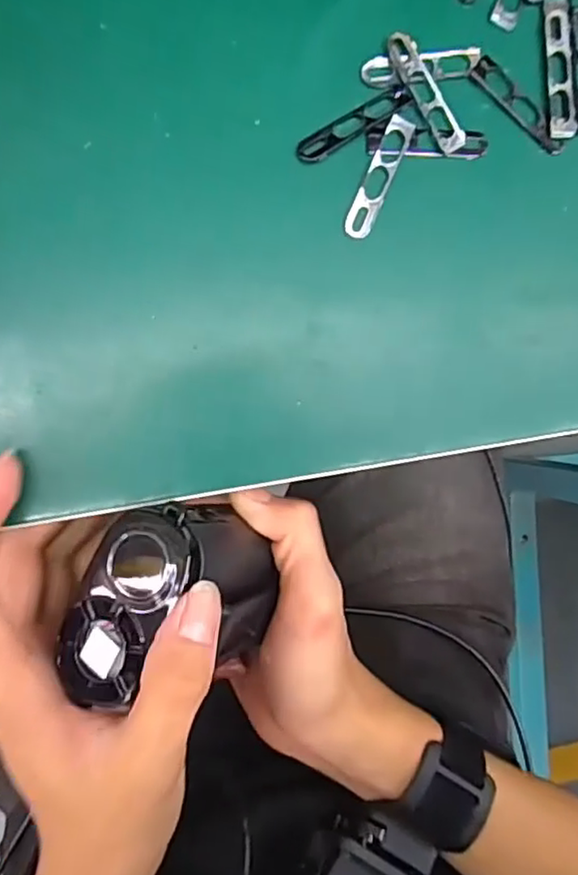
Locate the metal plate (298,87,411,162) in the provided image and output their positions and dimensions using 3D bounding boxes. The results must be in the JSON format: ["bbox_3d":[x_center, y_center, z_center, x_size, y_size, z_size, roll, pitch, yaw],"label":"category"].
[{"bbox_3d":[0.022,-0.109,0.221,0.044,0.004,0.009,-34,97,-5],"label":"metal plate"}]

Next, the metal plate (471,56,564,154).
[{"bbox_3d":[0.083,-0.119,0.231,0.010,0.004,0.043,-45,98,-4],"label":"metal plate"}]

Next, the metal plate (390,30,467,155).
[{"bbox_3d":[0.049,-0.121,0.224,0.010,0.004,0.044,-31,97,-6],"label":"metal plate"}]

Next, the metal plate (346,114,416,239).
[{"bbox_3d":[0.031,-0.091,0.224,0.010,0.004,0.044,23,90,-9],"label":"metal plate"}]

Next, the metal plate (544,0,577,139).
[{"bbox_3d":[0.098,-0.133,0.230,0.010,0.004,0.049,-4,94,-8],"label":"metal plate"}]

